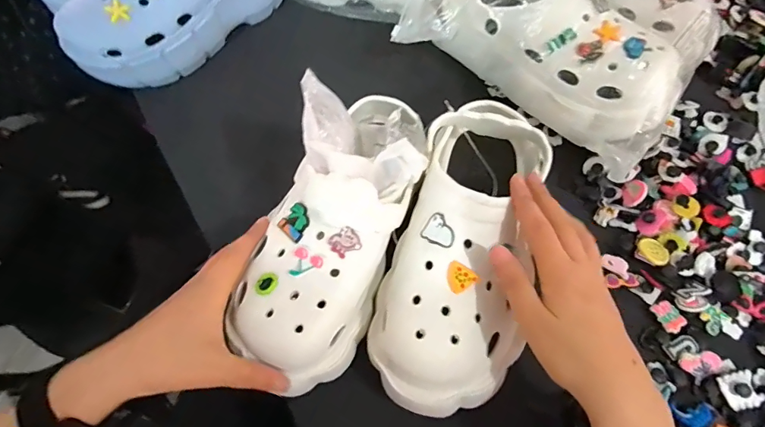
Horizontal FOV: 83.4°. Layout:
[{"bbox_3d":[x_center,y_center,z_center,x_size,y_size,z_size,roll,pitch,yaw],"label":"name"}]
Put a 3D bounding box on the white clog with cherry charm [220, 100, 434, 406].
[{"bbox_3d":[-0.036,0.008,0.348,0.100,0.082,0.253,21,76,9],"label":"white clog with cherry charm"}]

